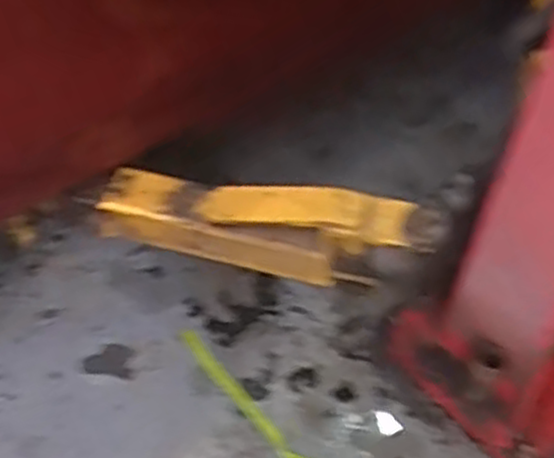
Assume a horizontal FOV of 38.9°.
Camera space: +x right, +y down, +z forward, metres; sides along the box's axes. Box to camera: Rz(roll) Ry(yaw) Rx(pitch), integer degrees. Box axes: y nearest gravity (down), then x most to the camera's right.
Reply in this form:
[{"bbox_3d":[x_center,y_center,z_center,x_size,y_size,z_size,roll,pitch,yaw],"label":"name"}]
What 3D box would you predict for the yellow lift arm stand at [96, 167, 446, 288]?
[{"bbox_3d":[-0.026,-0.008,1.425,0.619,0.199,0.103,13,53,8],"label":"yellow lift arm stand"}]

